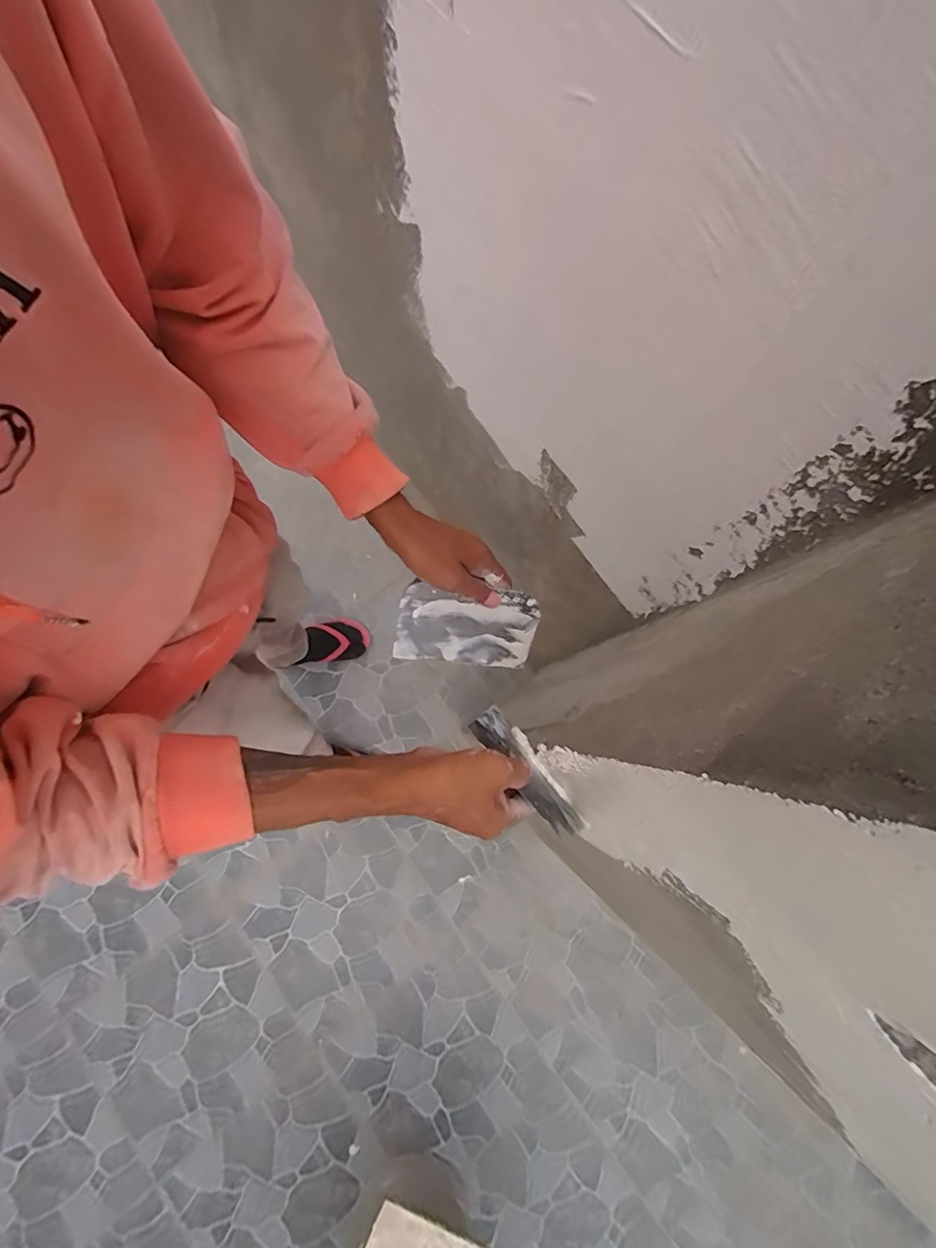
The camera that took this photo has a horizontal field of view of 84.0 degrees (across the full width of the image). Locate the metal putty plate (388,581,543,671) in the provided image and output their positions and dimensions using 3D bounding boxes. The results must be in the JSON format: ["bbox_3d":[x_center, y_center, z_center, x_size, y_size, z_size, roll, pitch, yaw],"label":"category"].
[{"bbox_3d":[0.000,0.004,0.534,0.141,0.004,0.091,6,123,-11],"label":"metal putty plate"}]

